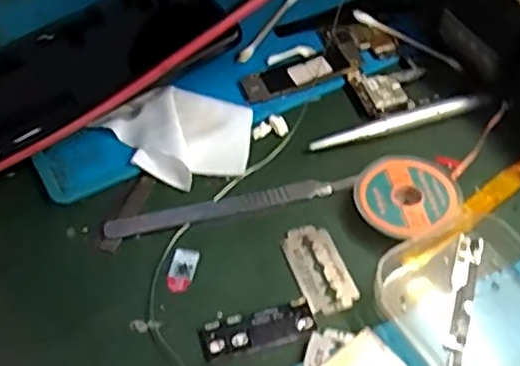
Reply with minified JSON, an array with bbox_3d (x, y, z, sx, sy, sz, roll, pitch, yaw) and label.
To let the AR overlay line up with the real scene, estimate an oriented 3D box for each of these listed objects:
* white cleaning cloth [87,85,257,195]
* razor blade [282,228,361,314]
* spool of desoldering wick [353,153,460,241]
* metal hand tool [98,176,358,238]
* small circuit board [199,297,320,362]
[{"bbox_3d":[-0.040,-0.026,0.325,0.072,0.011,0.055,23,55,21],"label":"white cleaning cloth"},{"bbox_3d":[0.025,0.036,0.279,0.022,0.004,0.041,-17,51,-11],"label":"razor blade"},{"bbox_3d":[0.065,0.007,0.294,0.045,0.010,0.042,-2,50,2],"label":"spool of desoldering wick"},{"bbox_3d":[-0.013,0.010,0.301,0.113,0.006,0.012,-14,51,-8],"label":"metal hand tool"},{"bbox_3d":[-0.001,0.056,0.260,0.044,0.004,0.015,-13,51,-8],"label":"small circuit board"}]

